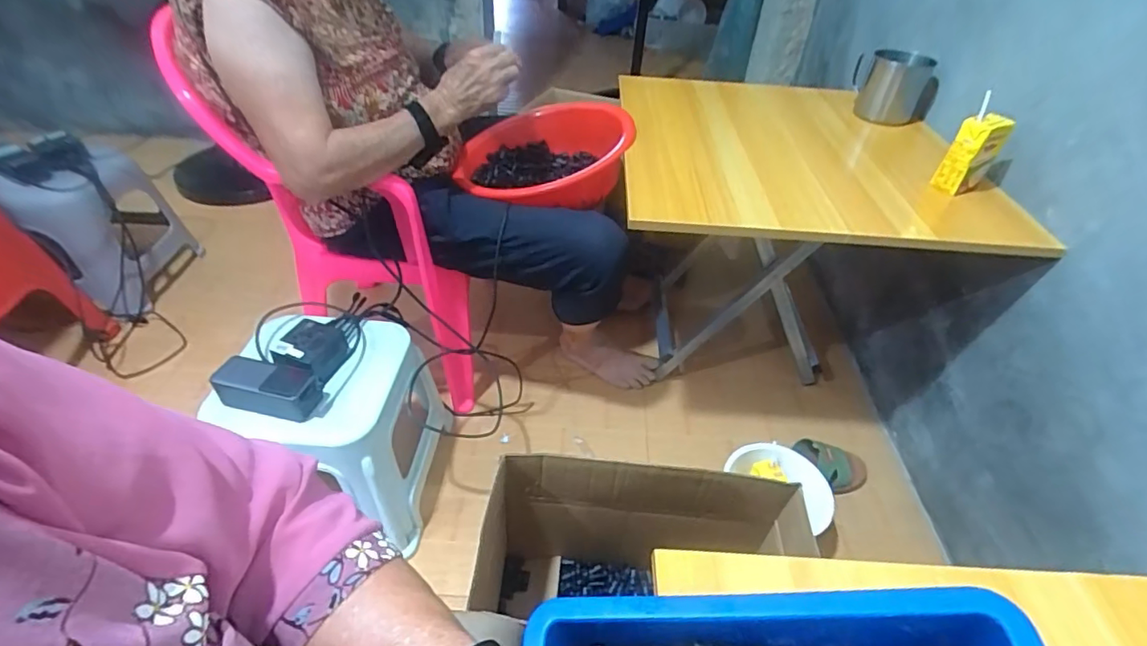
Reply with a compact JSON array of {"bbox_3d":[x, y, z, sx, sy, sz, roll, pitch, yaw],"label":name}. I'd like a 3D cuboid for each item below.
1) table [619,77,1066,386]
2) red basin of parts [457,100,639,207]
[{"bbox_3d":[0.387,-0.133,1.112,0.596,0.509,0.591,3,42,-1],"label":"table"},{"bbox_3d":[-0.064,-0.298,1.015,0.363,0.120,0.363,-11,38,9],"label":"red basin of parts"}]

